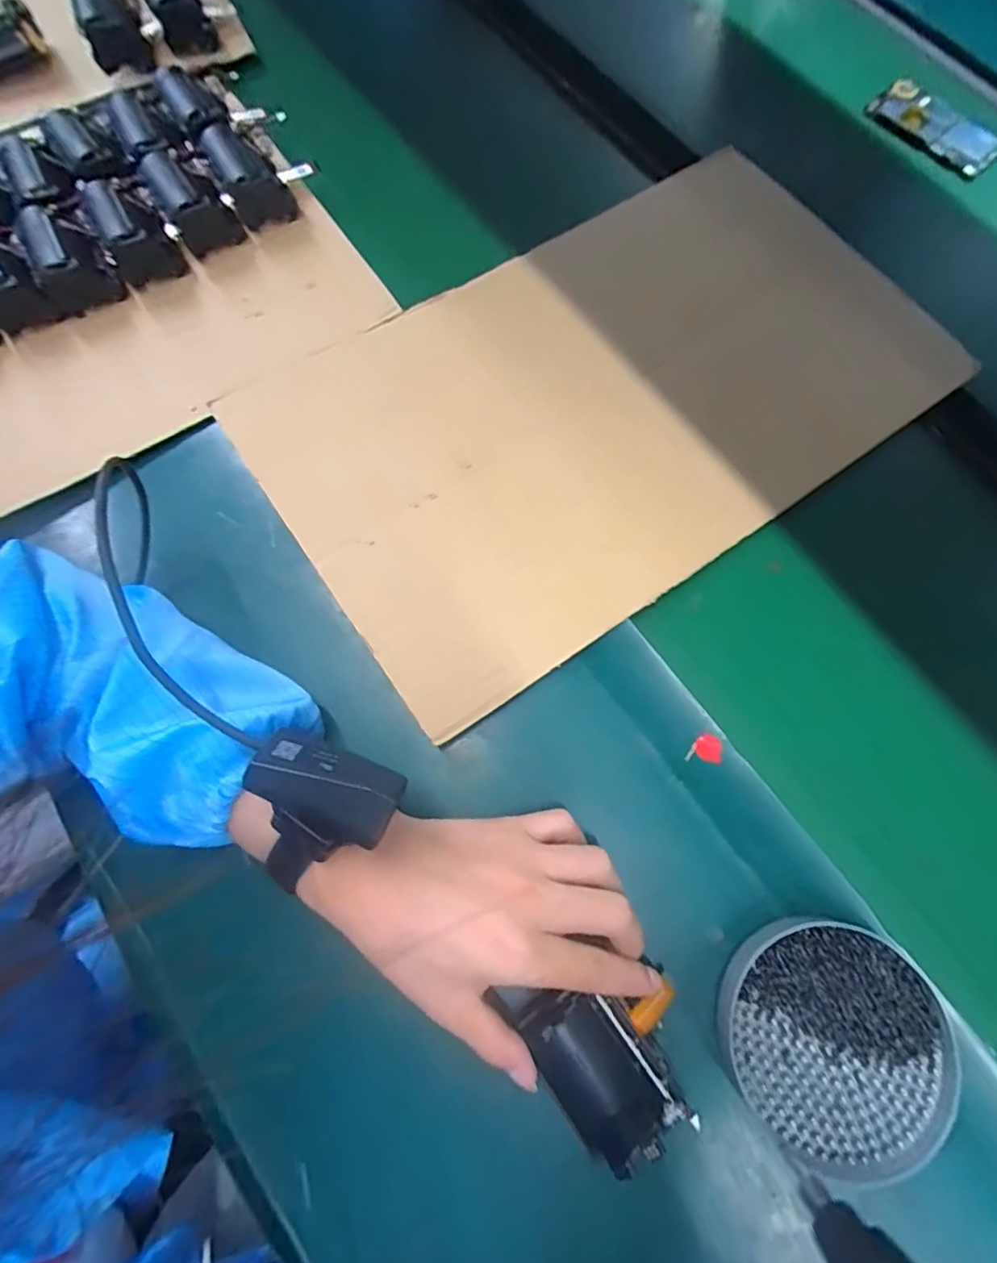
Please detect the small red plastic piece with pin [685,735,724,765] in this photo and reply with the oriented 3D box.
[{"bbox_3d":[0.129,0.073,0.347,0.023,0.004,0.017,6,74,1],"label":"small red plastic piece with pin"}]

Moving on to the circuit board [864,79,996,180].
[{"bbox_3d":[0.410,-0.471,0.517,0.122,0.013,0.063,40,77,10],"label":"circuit board"}]

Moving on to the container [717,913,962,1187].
[{"bbox_3d":[0.178,0.216,0.300,0.110,0.026,0.117,0,74,-1],"label":"container"}]

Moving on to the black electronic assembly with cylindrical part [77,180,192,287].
[{"bbox_3d":[-0.286,-0.310,0.434,0.048,0.038,0.067,-35,77,-10],"label":"black electronic assembly with cylindrical part"}]

